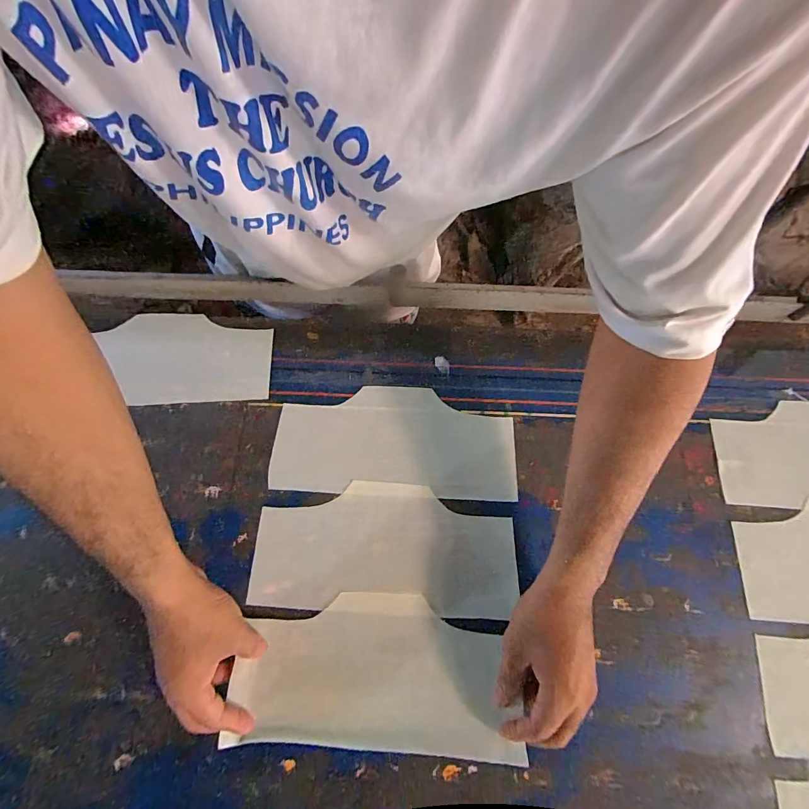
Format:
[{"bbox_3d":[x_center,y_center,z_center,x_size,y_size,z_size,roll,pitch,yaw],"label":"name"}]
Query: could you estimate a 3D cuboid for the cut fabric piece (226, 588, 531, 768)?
[{"bbox_3d":[-0.030,0.261,0.395,0.258,0.025,0.129,3,71,0],"label":"cut fabric piece"}]

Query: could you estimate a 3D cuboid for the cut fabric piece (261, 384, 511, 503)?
[{"bbox_3d":[-0.011,0.043,0.486,0.285,0.005,0.131,3,71,0],"label":"cut fabric piece"}]

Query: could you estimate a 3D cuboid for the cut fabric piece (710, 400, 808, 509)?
[{"bbox_3d":[0.518,0.060,0.489,0.279,0.009,0.133,3,71,0],"label":"cut fabric piece"}]

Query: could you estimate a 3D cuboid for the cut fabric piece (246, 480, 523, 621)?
[{"bbox_3d":[-0.020,0.157,0.447,0.283,0.008,0.132,3,71,0],"label":"cut fabric piece"}]

